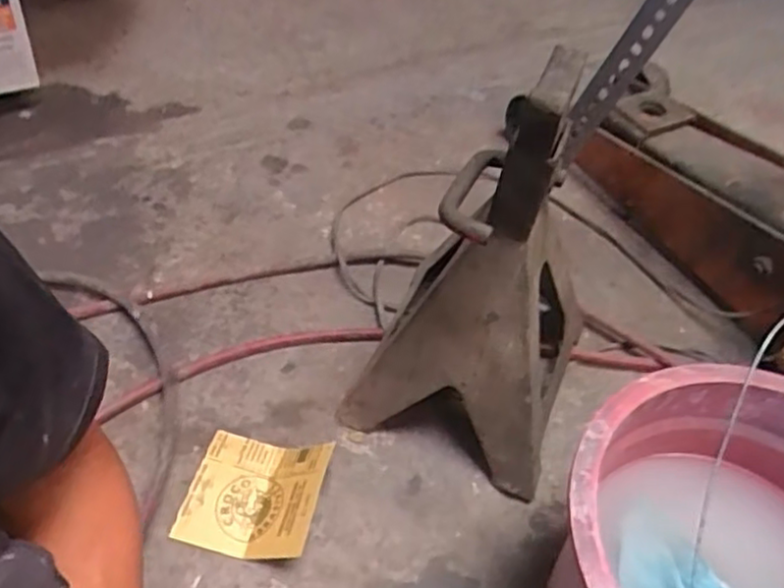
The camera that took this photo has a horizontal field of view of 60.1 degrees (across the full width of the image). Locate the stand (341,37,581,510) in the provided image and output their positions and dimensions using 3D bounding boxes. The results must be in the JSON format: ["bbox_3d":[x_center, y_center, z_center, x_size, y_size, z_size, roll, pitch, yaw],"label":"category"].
[{"bbox_3d":[0.087,-0.003,0.636,0.206,0.366,0.174,20,49,12],"label":"stand"}]

